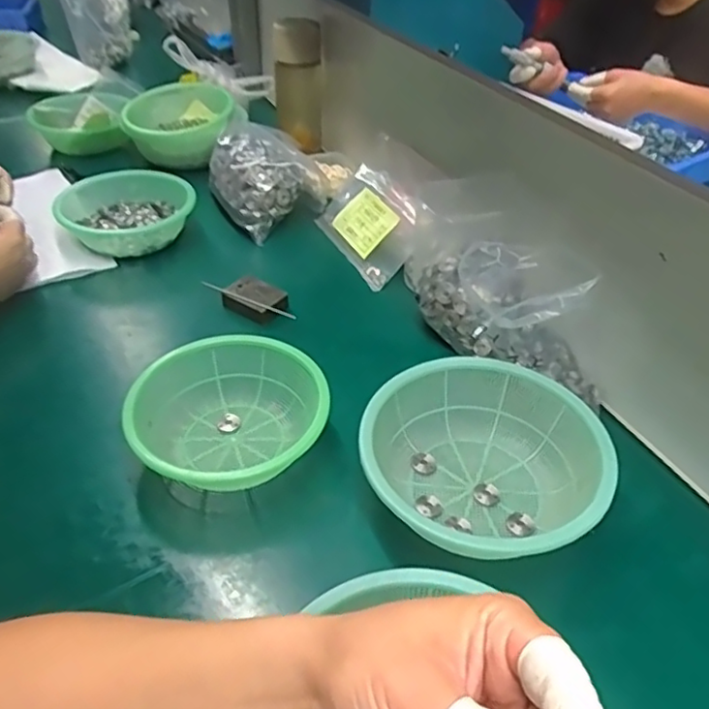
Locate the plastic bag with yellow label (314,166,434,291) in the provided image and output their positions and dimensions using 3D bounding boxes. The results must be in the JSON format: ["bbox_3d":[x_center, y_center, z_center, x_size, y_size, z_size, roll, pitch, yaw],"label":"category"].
[{"bbox_3d":[0.020,-0.168,0.793,0.109,0.021,0.184,-50,46,12],"label":"plastic bag with yellow label"}]

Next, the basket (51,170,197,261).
[{"bbox_3d":[-0.292,-0.183,0.811,0.163,0.049,0.141,-24,46,-28],"label":"basket"}]

